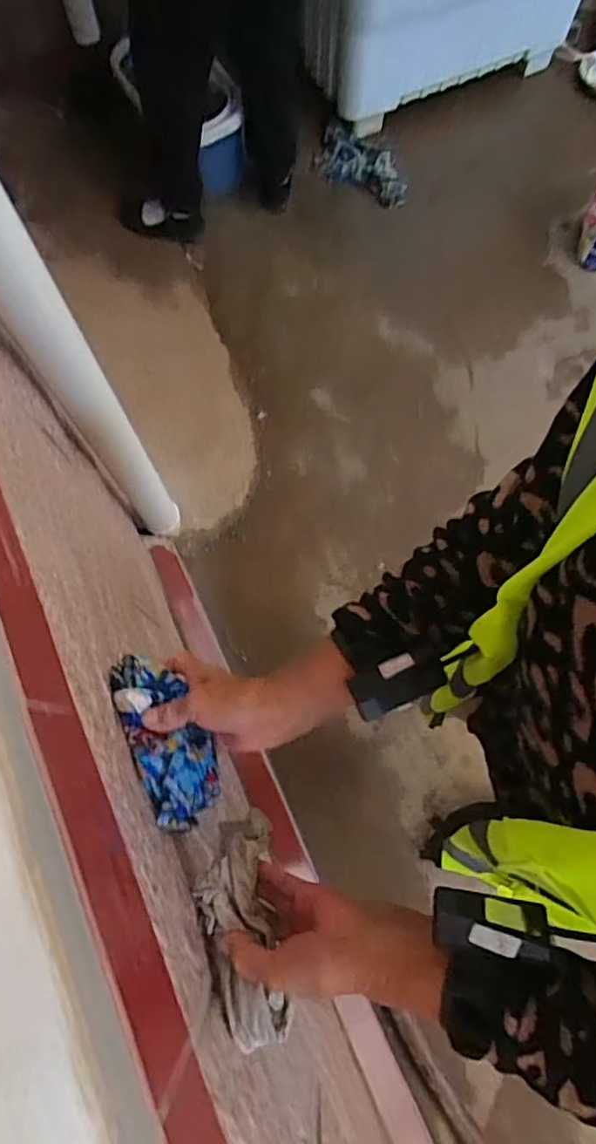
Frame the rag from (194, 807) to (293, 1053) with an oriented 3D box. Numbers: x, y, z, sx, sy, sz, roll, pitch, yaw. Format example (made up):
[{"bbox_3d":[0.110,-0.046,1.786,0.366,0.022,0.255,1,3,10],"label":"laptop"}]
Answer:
[{"bbox_3d":[-0.046,0.274,0.462,0.063,0.037,0.156,-8,60,-1],"label":"rag"}]

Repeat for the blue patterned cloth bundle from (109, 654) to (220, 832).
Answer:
[{"bbox_3d":[-0.113,0.135,0.491,0.060,0.044,0.147,-27,76,-6],"label":"blue patterned cloth bundle"}]

